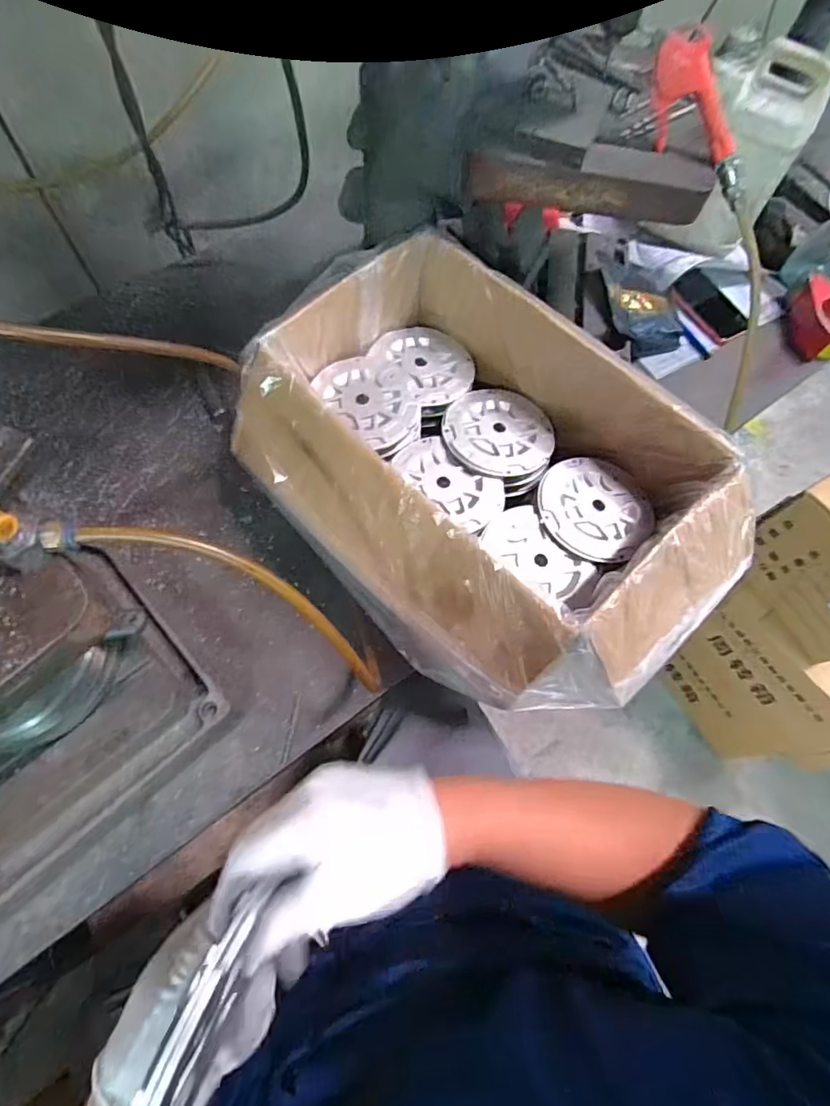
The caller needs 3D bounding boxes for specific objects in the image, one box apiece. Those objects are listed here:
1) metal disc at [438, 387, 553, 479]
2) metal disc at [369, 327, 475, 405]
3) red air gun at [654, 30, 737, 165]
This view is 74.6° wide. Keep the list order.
[{"bbox_3d":[0.103,-0.153,0.679,0.135,0.016,0.132,1,66,-2],"label":"metal disc"},{"bbox_3d":[0.016,-0.250,0.705,0.109,0.018,0.127,-35,75,-21],"label":"metal disc"},{"bbox_3d":[0.276,-0.454,0.552,0.062,0.120,0.021,0,47,47],"label":"red air gun"}]

